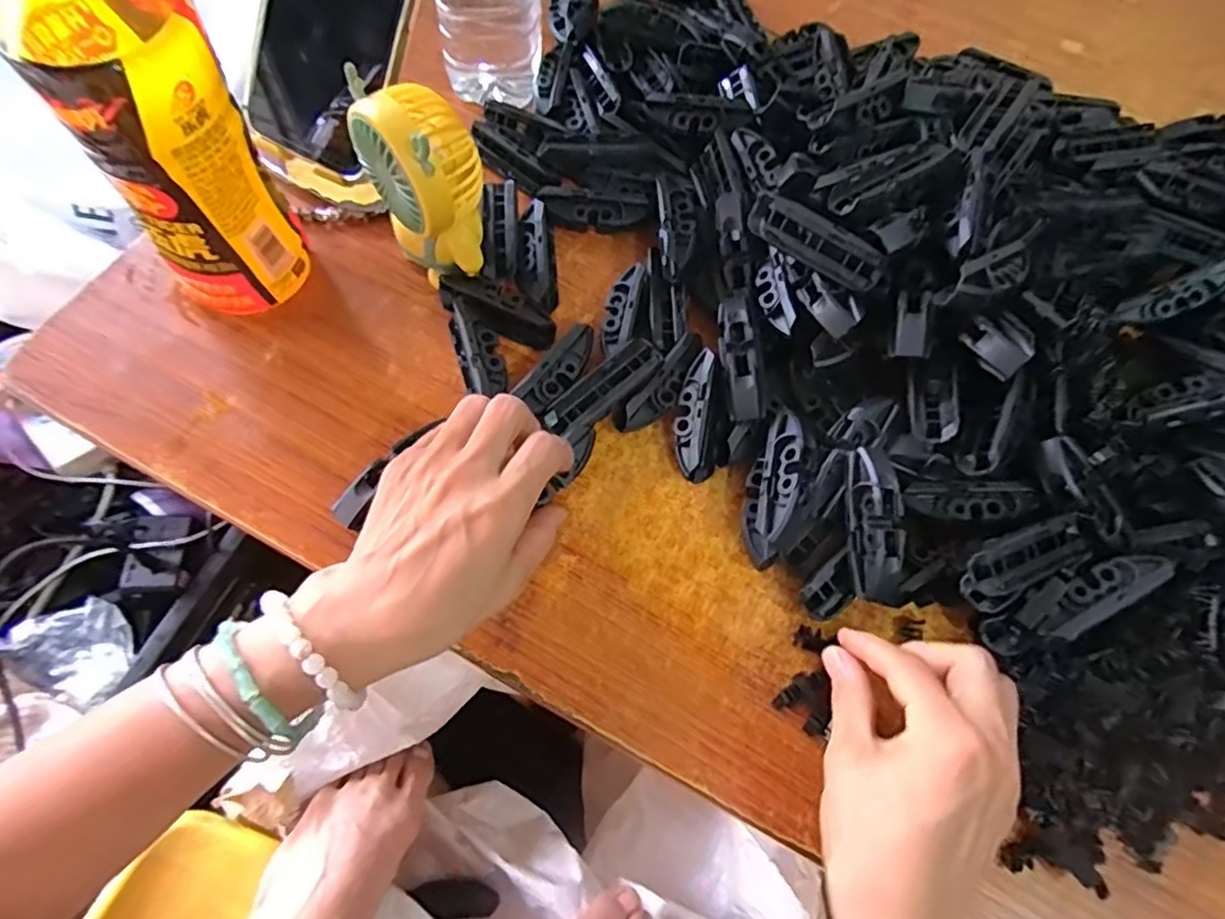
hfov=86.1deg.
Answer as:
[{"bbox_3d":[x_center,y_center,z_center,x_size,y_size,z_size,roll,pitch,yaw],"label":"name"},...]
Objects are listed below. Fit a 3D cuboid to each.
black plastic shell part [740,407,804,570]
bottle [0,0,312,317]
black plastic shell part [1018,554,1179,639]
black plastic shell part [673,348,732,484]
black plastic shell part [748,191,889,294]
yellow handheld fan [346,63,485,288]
[{"bbox_3d":[0.082,0.013,0.337,0.022,0.032,0.079,13,67,1],"label":"black plastic shell part"},{"bbox_3d":[-0.207,-0.149,0.303,0.070,0.185,0.075,-37,75,-18],"label":"bottle"},{"bbox_3d":[0.223,0.061,0.304,0.070,0.018,0.024,-22,71,-13],"label":"black plastic shell part"},{"bbox_3d":[0.049,-0.023,0.355,0.028,0.024,0.066,13,73,3],"label":"black plastic shell part"},{"bbox_3d":[0.105,-0.112,0.338,0.074,0.024,0.012,37,38,11],"label":"black plastic shell part"},{"bbox_3d":[-0.098,-0.141,0.345,0.052,0.095,0.059,-22,71,-14],"label":"yellow handheld fan"}]

